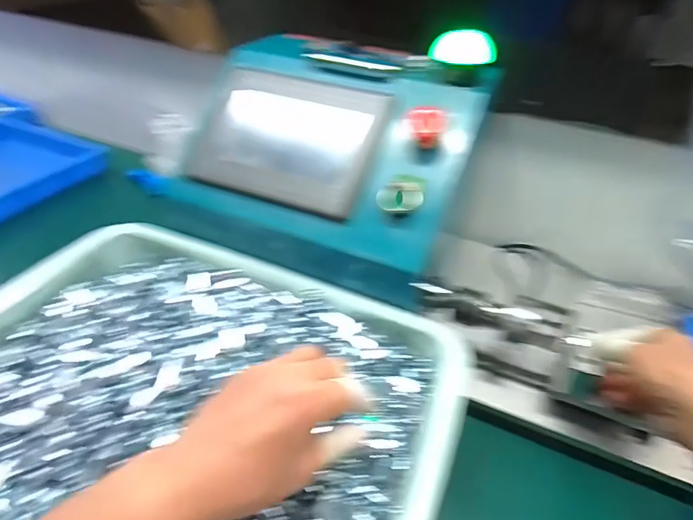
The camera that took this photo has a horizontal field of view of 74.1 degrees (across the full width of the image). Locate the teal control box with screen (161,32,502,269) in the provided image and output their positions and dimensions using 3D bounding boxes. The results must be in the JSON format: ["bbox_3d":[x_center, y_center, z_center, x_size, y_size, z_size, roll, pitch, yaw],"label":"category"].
[{"bbox_3d":[0.000,-0.123,0.511,0.325,0.184,0.225,16,40,15],"label":"teal control box with screen"}]

